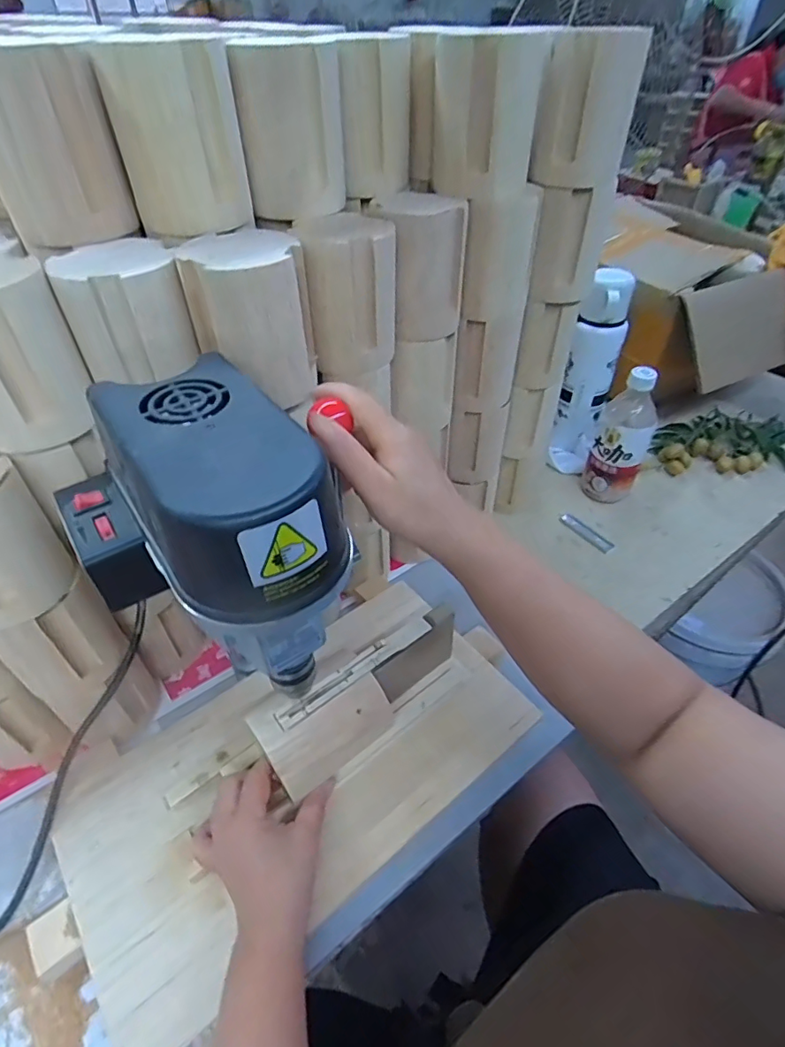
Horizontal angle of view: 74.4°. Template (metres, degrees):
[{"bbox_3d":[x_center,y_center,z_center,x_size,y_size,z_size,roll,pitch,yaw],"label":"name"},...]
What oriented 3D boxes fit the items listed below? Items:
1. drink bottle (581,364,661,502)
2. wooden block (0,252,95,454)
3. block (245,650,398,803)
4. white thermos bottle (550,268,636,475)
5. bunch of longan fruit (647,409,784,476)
[{"bbox_3d":[0.306,-0.117,0.687,0.069,0.192,0.059,23,49,21],"label":"drink bottle"},{"bbox_3d":[-0.252,-0.111,0.336,0.075,0.100,0.077,-31,53,-28],"label":"wooden block"},{"bbox_3d":[-0.054,0.153,0.406,0.098,0.026,0.068,-31,53,-28],"label":"block"},{"bbox_3d":[0.271,-0.199,0.721,0.076,0.253,0.077,15,47,14],"label":"white thermos bottle"},{"bbox_3d":[0.515,-0.129,0.811,0.209,0.042,0.106,-2,45,-3],"label":"bunch of longan fruit"}]

